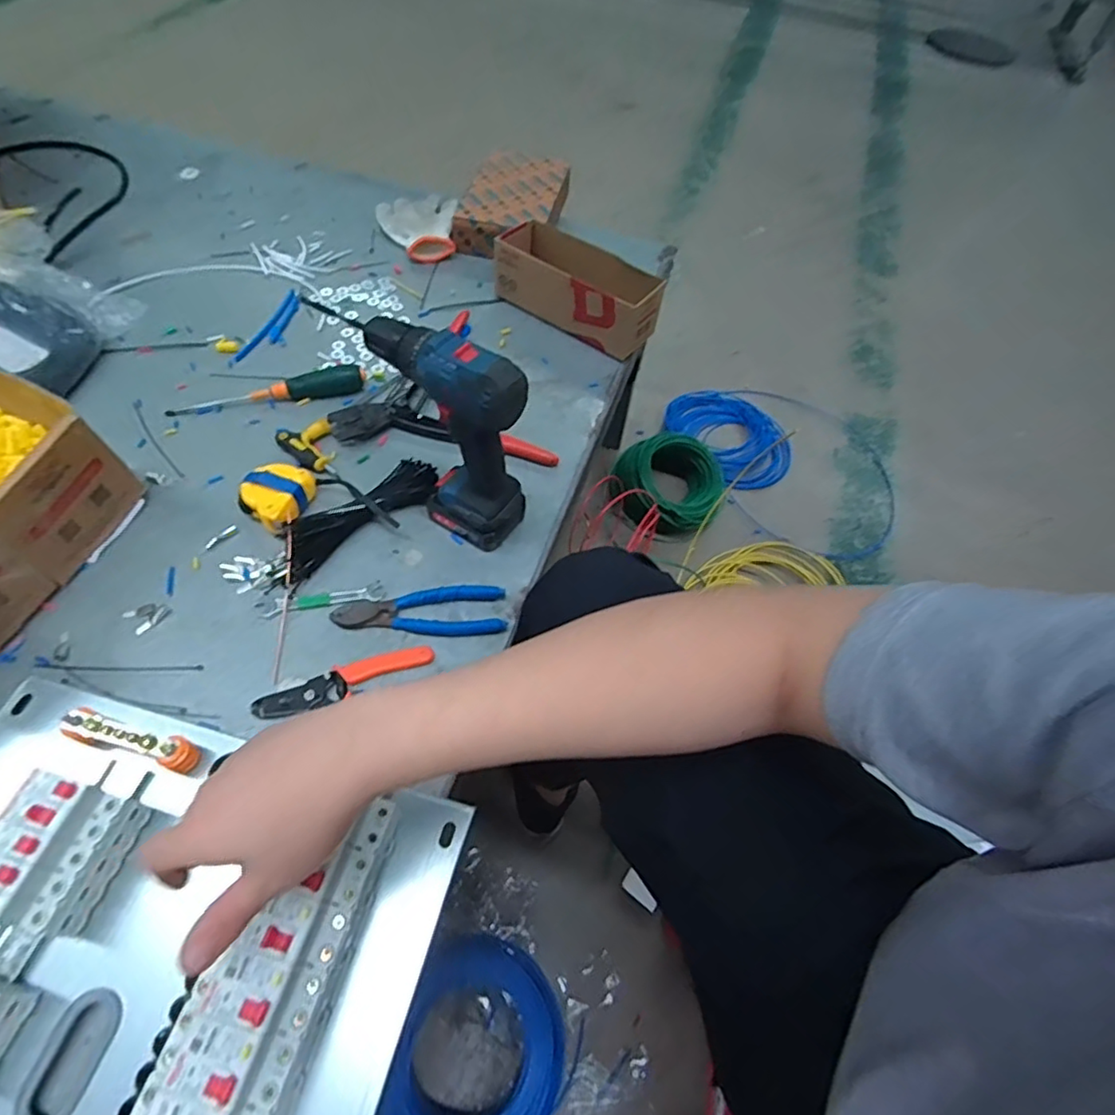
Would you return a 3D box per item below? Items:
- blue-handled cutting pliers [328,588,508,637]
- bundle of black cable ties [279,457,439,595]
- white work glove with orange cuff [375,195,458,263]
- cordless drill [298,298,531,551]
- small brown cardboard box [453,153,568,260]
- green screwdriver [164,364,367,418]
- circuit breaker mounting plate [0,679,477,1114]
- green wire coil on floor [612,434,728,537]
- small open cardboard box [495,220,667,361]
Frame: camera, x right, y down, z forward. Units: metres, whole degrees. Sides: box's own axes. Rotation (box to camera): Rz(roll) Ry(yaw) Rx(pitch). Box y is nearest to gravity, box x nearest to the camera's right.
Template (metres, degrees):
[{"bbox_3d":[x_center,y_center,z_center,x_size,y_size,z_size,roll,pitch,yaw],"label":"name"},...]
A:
[{"bbox_3d":[-0.131,0.054,0.583,0.160,0.015,0.048,-2,56,-6],"label":"blue-handled cutting pliers"},{"bbox_3d":[-0.205,-0.043,0.631,0.189,0.027,0.052,-37,66,-26],"label":"bundle of black cable ties"},{"bbox_3d":[-0.218,-0.515,0.938,0.120,0.034,0.149,-2,56,-6],"label":"white work glove with orange cuff"},{"bbox_3d":[-0.105,-0.113,0.581,0.164,0.219,0.062,27,58,13],"label":"cordless drill"},{"bbox_3d":[-0.067,-0.560,0.967,0.142,0.053,0.241,13,56,4],"label":"small brown cardboard box"},{"bbox_3d":[-0.347,-0.201,0.732,0.224,0.029,0.026,-10,57,-12],"label":"green screwdriver"},{"bbox_3d":[-0.301,0.260,0.399,0.390,0.085,0.314,14,56,5],"label":"circuit breaker mounting plate"},{"bbox_3d":[0.213,-0.137,1.199,0.208,0.145,0.198,2,56,-3],"label":"green wire coil on floor"},{"bbox_3d":[0.029,-0.369,0.838,0.238,0.082,0.106,32,59,16],"label":"small open cardboard box"}]

